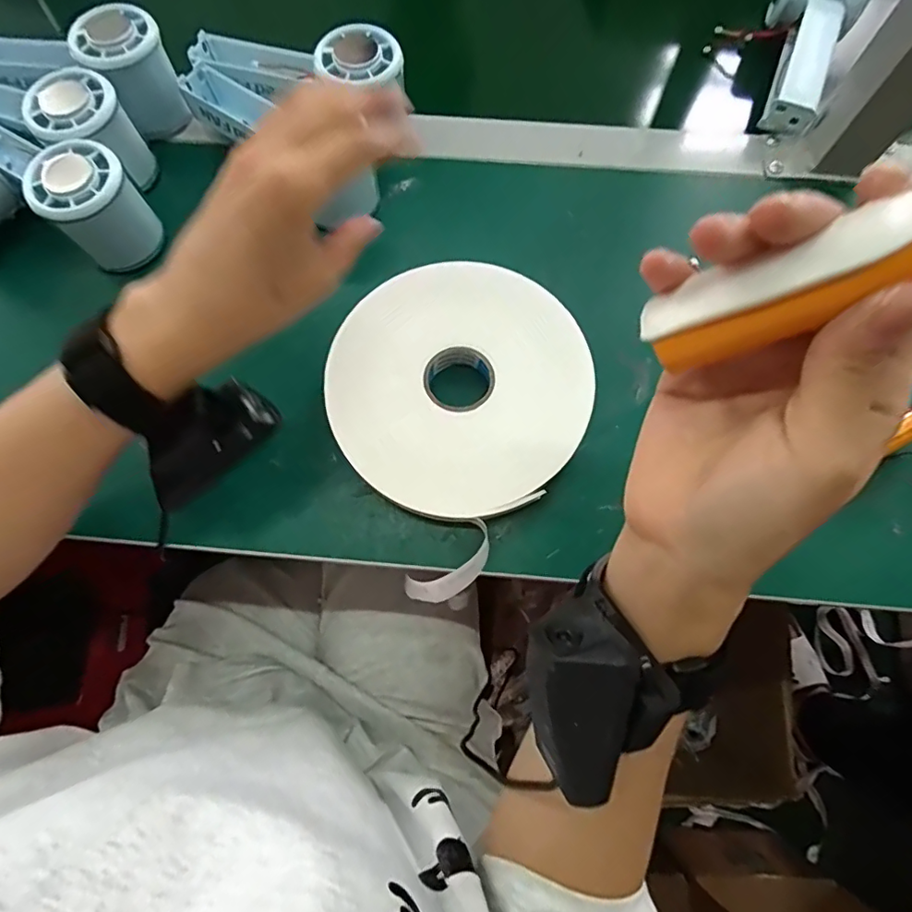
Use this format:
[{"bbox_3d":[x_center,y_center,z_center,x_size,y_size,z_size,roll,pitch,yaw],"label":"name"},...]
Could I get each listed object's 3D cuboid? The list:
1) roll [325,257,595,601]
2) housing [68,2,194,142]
[{"bbox_3d":[0.004,-0.035,0.316,0.156,0.026,0.170,0,74,0],"label":"roll"},{"bbox_3d":[-0.228,-0.272,0.371,0.054,0.057,0.059,-21,75,-6],"label":"housing"}]

